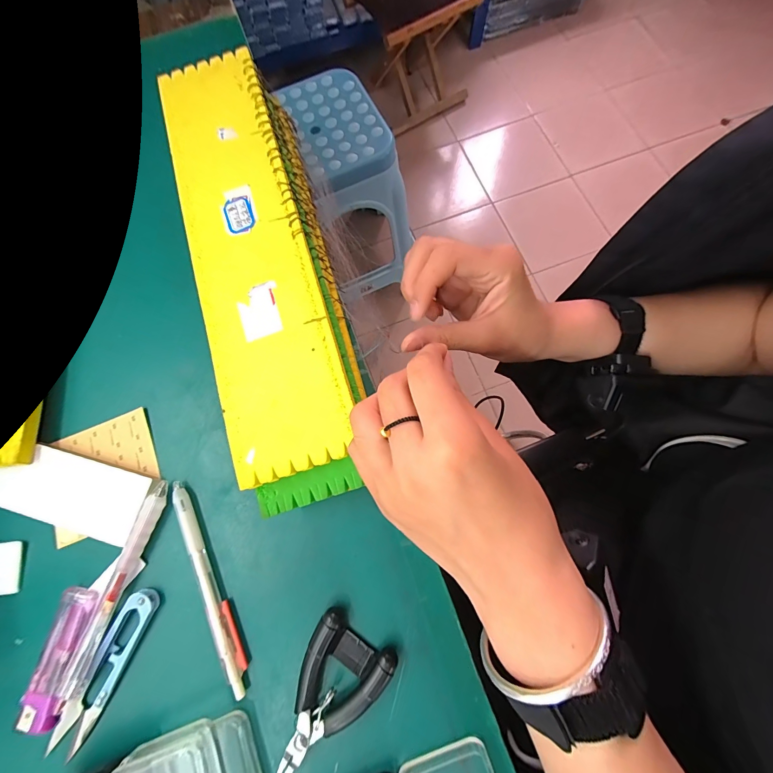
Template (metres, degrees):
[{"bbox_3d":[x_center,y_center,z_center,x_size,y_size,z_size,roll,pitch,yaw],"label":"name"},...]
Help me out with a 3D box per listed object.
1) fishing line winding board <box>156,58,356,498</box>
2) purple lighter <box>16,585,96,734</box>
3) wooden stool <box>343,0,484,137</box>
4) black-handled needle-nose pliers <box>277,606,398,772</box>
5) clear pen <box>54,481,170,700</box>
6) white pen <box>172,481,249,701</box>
[{"bbox_3d":[-0.101,-0.109,0.243,0.078,0.010,0.336,-17,75,-3],"label":"fishing line winding board"},{"bbox_3d":[-0.216,0.177,0.223,0.025,0.008,0.079,7,76,4],"label":"purple lighter"},{"bbox_3d":[0.102,-1.137,1.161,0.378,0.327,0.284,-37,77,-7],"label":"wooden stool"},{"bbox_3d":[-0.039,0.195,0.209,0.052,0.013,0.092,31,78,9],"label":"black-handled needle-nose pliers"},{"bbox_3d":[-0.181,0.132,0.231,0.012,0.010,0.132,16,76,6],"label":"clear pen"},{"bbox_3d":[-0.122,0.133,0.231,0.012,0.010,0.139,-27,76,-5],"label":"white pen"}]

